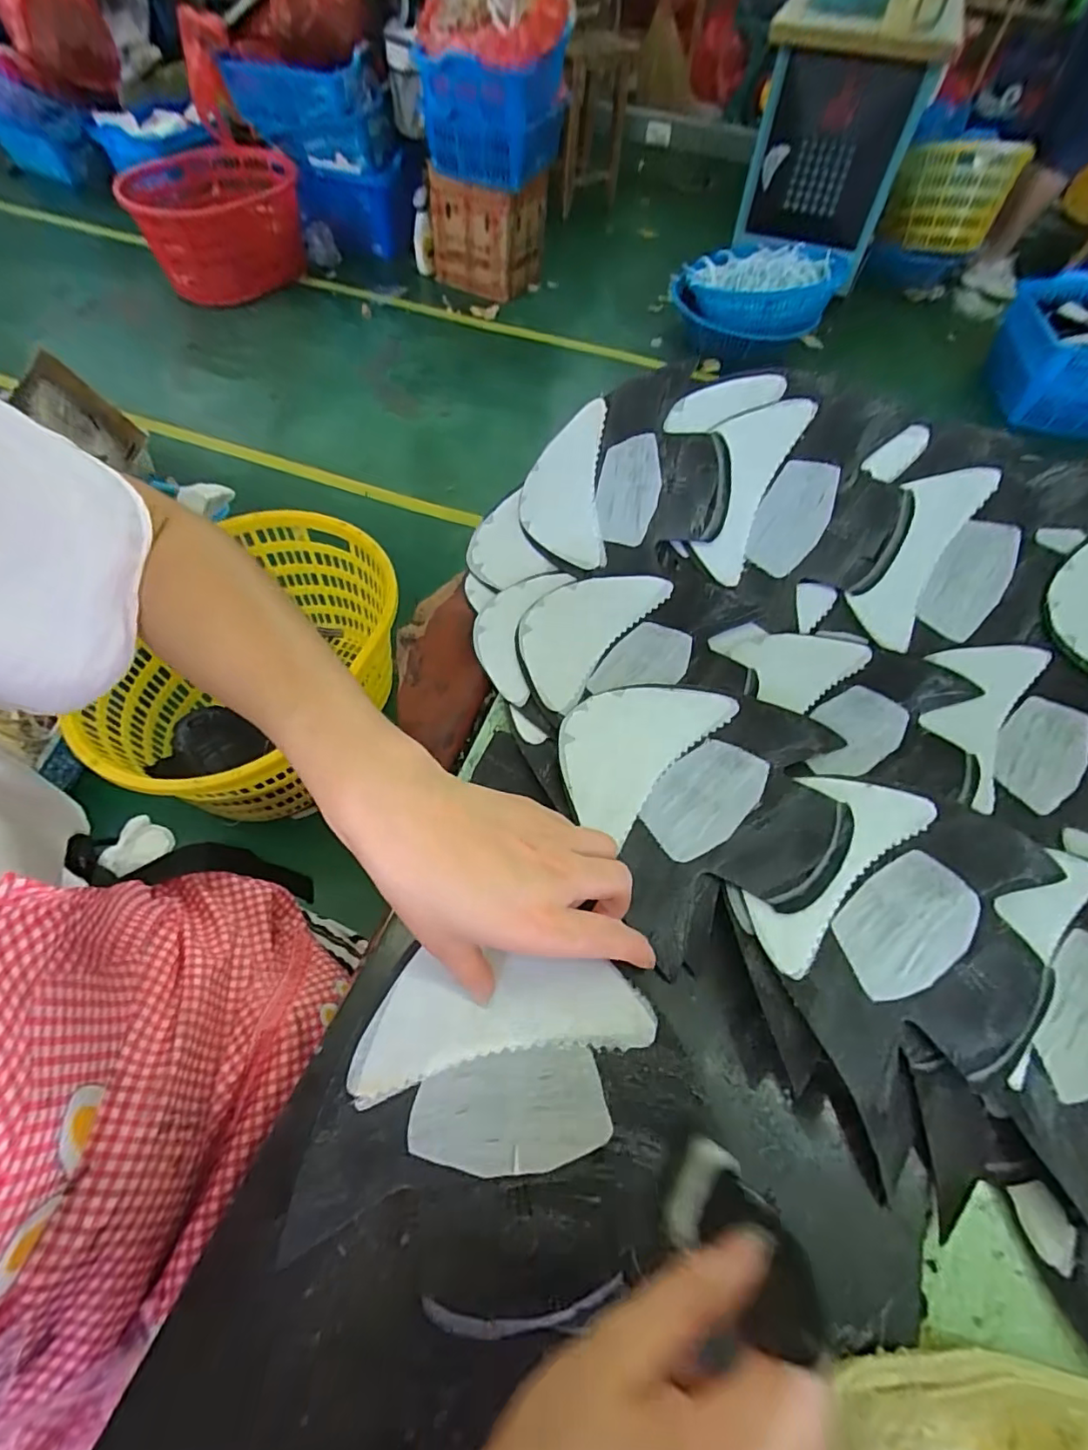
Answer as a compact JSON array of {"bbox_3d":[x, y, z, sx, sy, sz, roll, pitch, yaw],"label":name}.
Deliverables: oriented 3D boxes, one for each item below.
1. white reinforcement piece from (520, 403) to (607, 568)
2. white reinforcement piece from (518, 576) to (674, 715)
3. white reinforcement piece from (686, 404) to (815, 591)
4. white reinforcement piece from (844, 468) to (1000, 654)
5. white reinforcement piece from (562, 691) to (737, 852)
[{"bbox_3d":[0.014,-0.202,0.497,0.079,0.009,0.144,-2,76,29],"label":"white reinforcement piece"},{"bbox_3d":[0.026,-0.078,0.435,0.079,0.005,0.146,33,62,17],"label":"white reinforcement piece"},{"bbox_3d":[0.157,-0.193,0.460,0.058,0.008,0.144,25,96,16],"label":"white reinforcement piece"},{"bbox_3d":[0.287,-0.133,0.439,0.052,0.005,0.146,29,94,15],"label":"white reinforcement piece"},{"bbox_3d":[0.058,0.007,0.377,0.078,0.005,0.138,36,57,21],"label":"white reinforcement piece"}]

